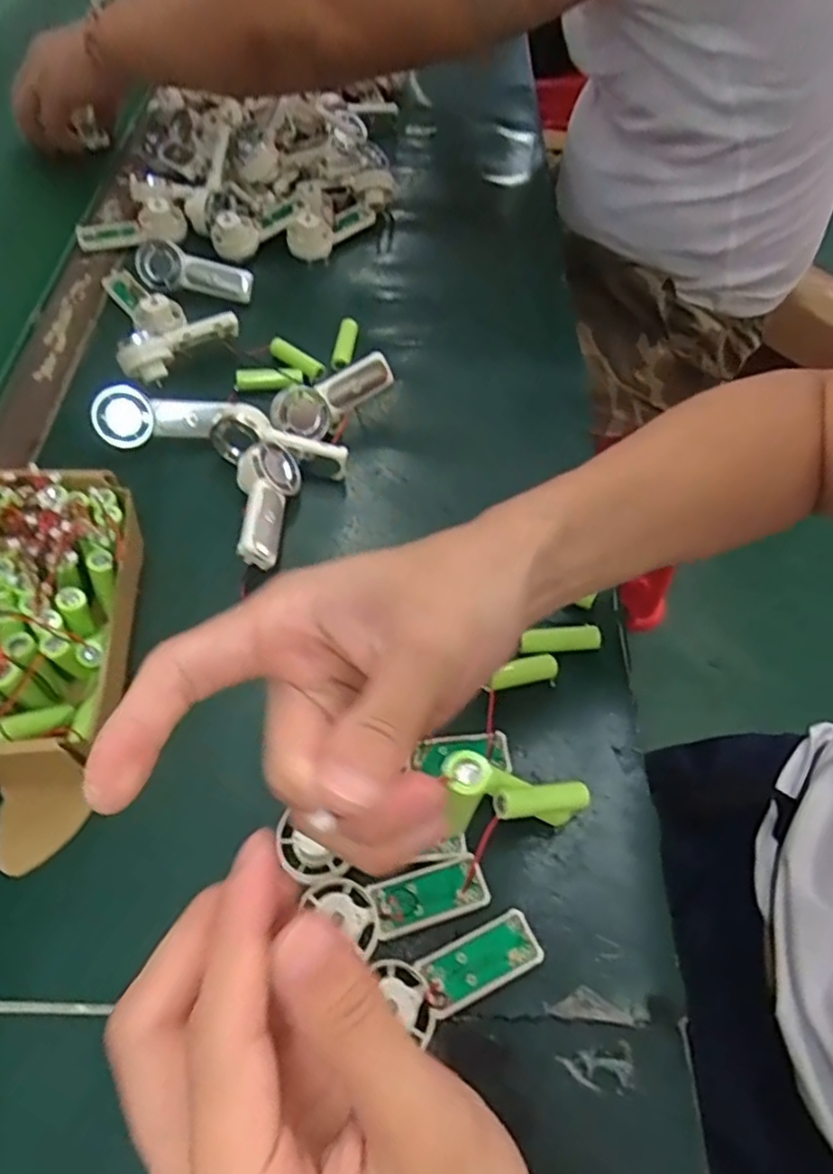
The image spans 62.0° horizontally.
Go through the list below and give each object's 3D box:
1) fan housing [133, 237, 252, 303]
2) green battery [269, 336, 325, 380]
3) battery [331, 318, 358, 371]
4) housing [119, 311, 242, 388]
[{"bbox_3d":[-0.185,-0.261,0.576,0.093,0.024,0.033,11,56,-12],"label":"fan housing"},{"bbox_3d":[-0.094,-0.180,0.546,0.051,0.015,0.015,32,61,17],"label":"green battery"},{"bbox_3d":[-0.057,-0.195,0.562,0.016,0.019,0.049,8,57,2],"label":"battery"},{"bbox_3d":[-0.180,-0.183,0.529,0.090,0.032,0.023,-36,66,-24],"label":"housing"}]

